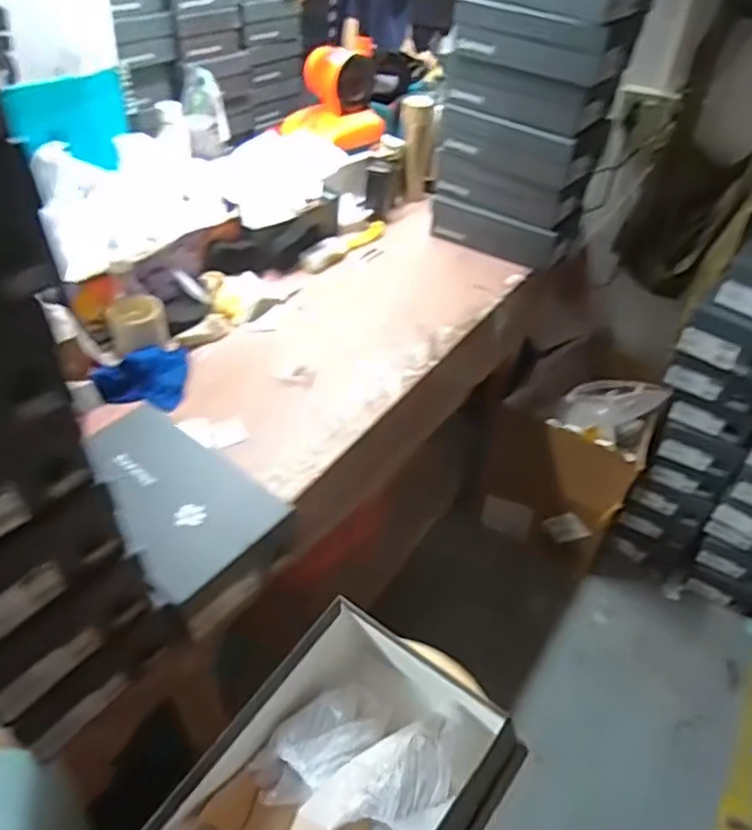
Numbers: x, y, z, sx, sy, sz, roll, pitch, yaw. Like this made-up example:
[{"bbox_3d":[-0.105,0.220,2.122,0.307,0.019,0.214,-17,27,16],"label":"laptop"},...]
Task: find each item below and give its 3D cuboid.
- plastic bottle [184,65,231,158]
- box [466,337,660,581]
[{"bbox_3d":[-0.398,-0.711,1.506,0.095,0.222,0.079,-9,1,-14],"label":"plastic bottle"},{"bbox_3d":[0.470,0.100,1.652,0.346,0.402,0.358,20,46,17],"label":"box"}]

